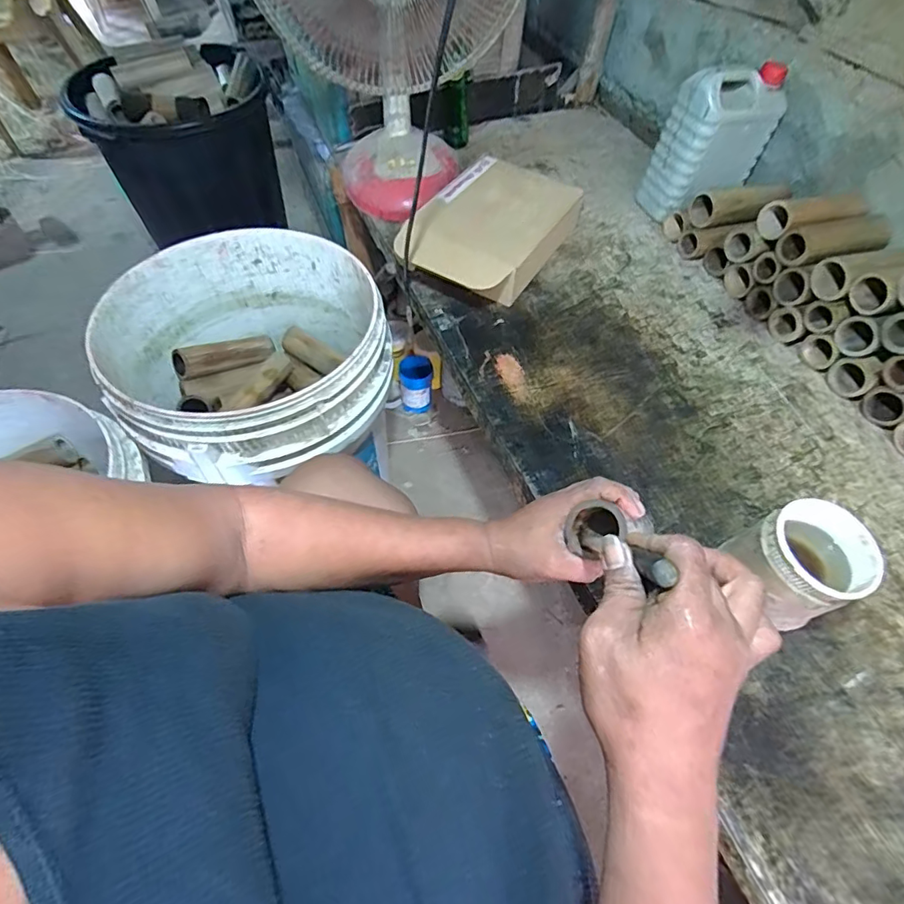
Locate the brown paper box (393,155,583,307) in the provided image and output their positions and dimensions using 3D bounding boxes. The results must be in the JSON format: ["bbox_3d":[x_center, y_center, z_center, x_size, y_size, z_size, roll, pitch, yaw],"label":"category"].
[{"bbox_3d":[0.057,-0.365,0.858,0.205,0.081,0.329,30,58,16],"label":"brown paper box"}]

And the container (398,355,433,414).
[{"bbox_3d":[-0.094,-0.175,1.336,0.086,0.118,0.094,-1,55,-5],"label":"container"}]

